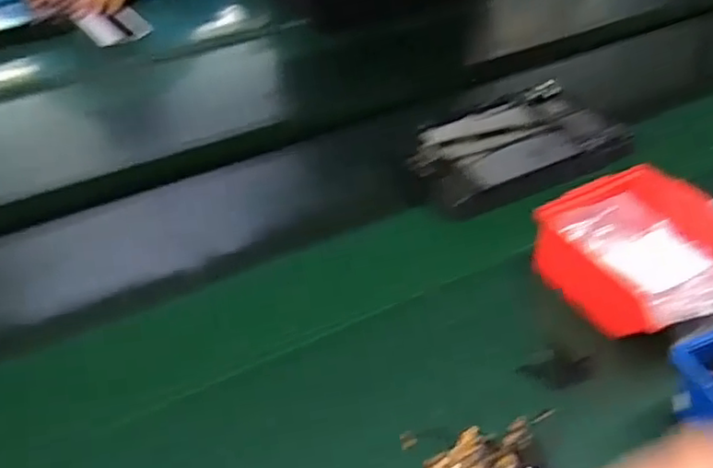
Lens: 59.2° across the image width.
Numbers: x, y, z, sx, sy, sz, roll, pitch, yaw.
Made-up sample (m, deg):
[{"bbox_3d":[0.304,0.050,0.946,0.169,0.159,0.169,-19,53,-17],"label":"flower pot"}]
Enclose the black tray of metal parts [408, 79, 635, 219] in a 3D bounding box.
[{"bbox_3d":[0.168,-0.099,0.691,0.222,0.029,0.153,-20,42,-18],"label":"black tray of metal parts"}]

